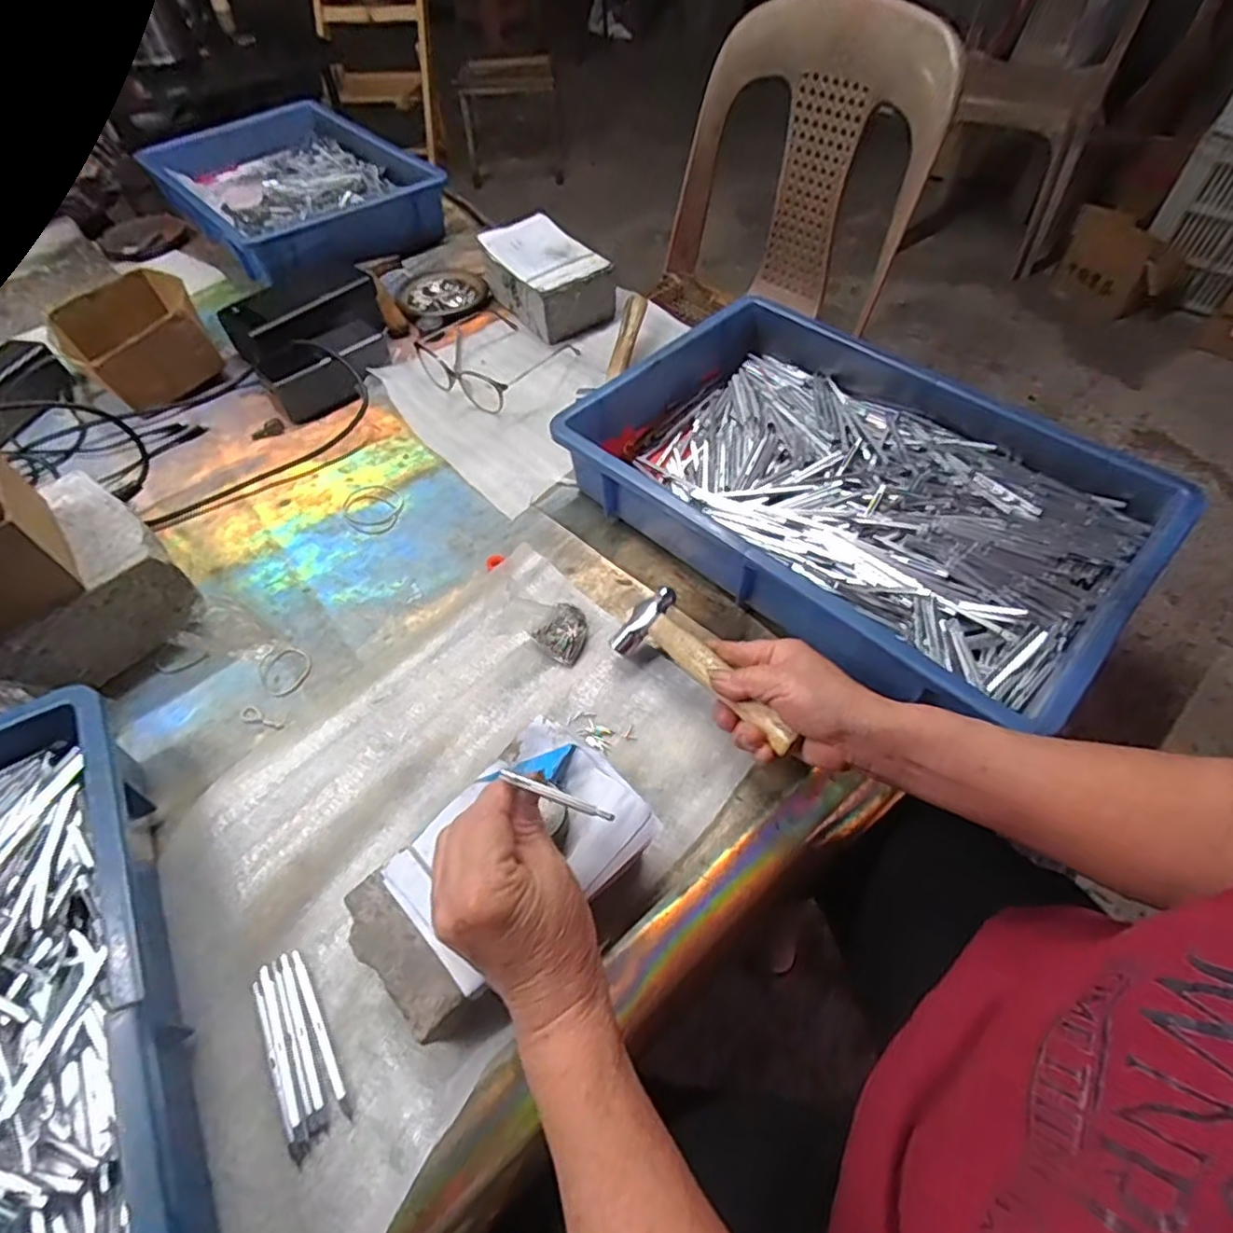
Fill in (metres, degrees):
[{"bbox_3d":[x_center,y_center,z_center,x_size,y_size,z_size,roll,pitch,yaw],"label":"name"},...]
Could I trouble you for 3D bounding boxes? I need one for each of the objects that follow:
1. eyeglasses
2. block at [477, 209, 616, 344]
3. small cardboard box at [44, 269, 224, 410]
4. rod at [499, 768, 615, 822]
[{"bbox_3d":[-0.139,-0.305,0.726,0.161,0.042,0.156,29,60,21],"label":"eyeglasses"},{"bbox_3d":[-0.085,-0.408,0.774,0.097,0.076,0.158,-35,60,-21],"label":"block"},{"bbox_3d":[-0.514,-0.297,0.702,0.142,0.074,0.127,36,63,24],"label":"small cardboard box"},{"bbox_3d":[-0.029,0.086,0.309,0.058,0.004,0.005,23,58,5],"label":"rod"}]

